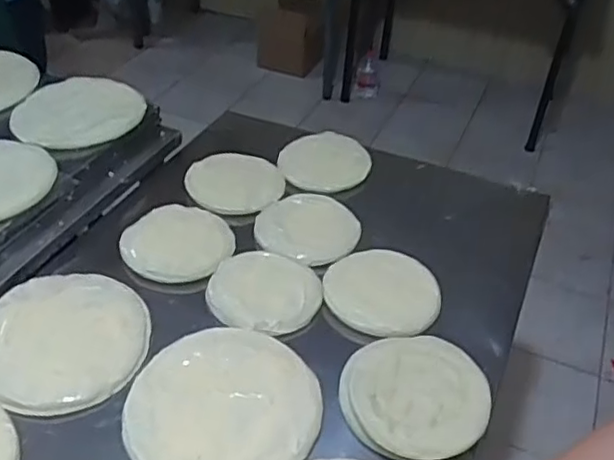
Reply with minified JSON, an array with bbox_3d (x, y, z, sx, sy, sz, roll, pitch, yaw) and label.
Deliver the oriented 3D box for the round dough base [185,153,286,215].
[{"bbox_3d":[-0.112,-0.076,1.034,0.147,0.024,0.142,2,40,-2],"label":"round dough base"}]

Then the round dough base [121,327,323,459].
[{"bbox_3d":[-0.089,0.192,0.709,0.206,0.024,0.192,2,40,-2],"label":"round dough base"}]

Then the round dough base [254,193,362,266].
[{"bbox_3d":[0.000,-0.010,0.954,0.148,0.010,0.146,2,40,-2],"label":"round dough base"}]

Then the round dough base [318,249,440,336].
[{"bbox_3d":[0.100,0.076,0.864,0.150,0.009,0.152,2,40,-2],"label":"round dough base"}]

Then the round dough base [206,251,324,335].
[{"bbox_3d":[-0.051,0.072,0.840,0.133,0.017,0.143,20,42,19],"label":"round dough base"}]

